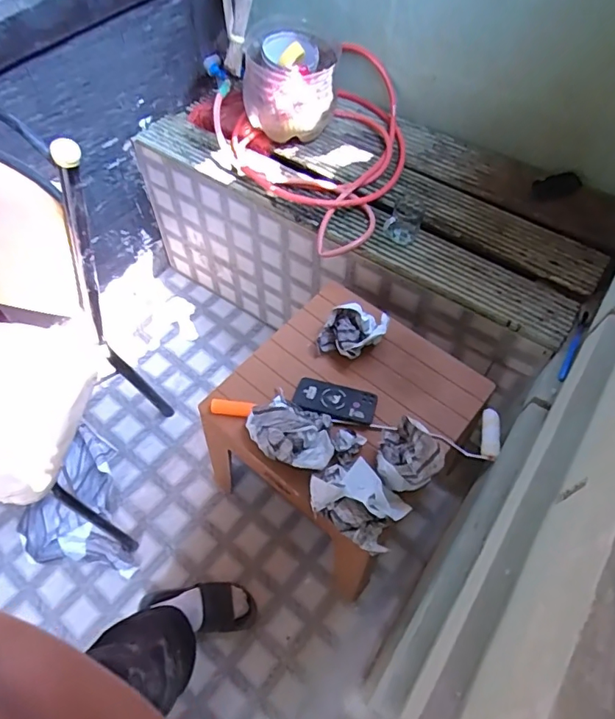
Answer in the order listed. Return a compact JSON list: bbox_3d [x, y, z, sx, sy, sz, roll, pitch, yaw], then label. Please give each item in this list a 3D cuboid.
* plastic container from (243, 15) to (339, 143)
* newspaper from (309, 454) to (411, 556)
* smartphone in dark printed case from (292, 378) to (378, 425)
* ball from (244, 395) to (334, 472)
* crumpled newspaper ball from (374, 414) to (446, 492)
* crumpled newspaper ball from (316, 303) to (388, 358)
[{"bbox_3d":[-0.046,-0.724,1.345,0.244,0.266,0.230,0,58,-1],"label":"plastic container"},{"bbox_3d":[0.090,0.252,0.918,0.172,0.097,0.122,32,62,17],"label":"newspaper"},{"bbox_3d":[0.058,0.087,1.071,0.170,0.013,0.080,13,58,7],"label":"smartphone in dark printed case"},{"bbox_3d":[-0.034,0.145,0.982,0.160,0.089,0.141,-3,58,-3],"label":"ball"},{"bbox_3d":[0.188,0.182,0.950,0.111,0.118,0.121,15,58,8],"label":"crumpled newspaper ball"},{"bbox_3d":[0.099,-0.061,1.127,0.137,0.096,0.114,17,59,9],"label":"crumpled newspaper ball"}]

